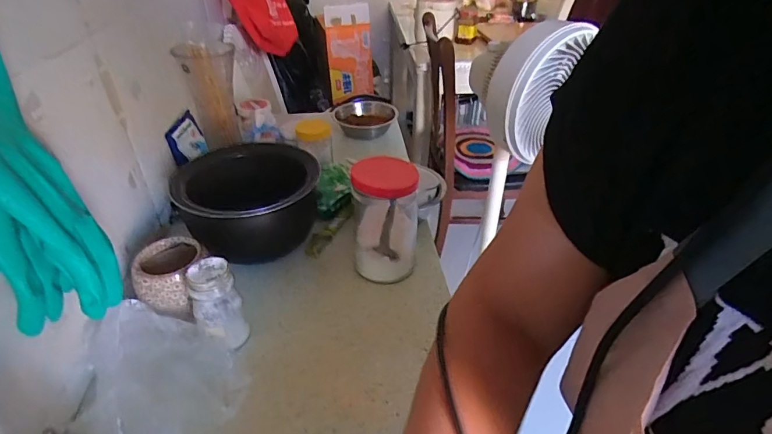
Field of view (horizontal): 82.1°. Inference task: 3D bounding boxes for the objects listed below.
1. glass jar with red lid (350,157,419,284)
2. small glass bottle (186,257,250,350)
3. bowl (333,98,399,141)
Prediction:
[{"bbox_3d":[-0.001,0.007,0.677,0.099,0.184,0.091,0,35,0],"label":"glass jar with red lid"},{"bbox_3d":[-0.212,0.115,0.564,0.054,0.121,0.057,-18,39,-24],"label":"small glass bottle"},{"bbox_3d":[-0.052,-0.257,1.150,0.156,0.046,0.170,0,35,0],"label":"bowl"}]

